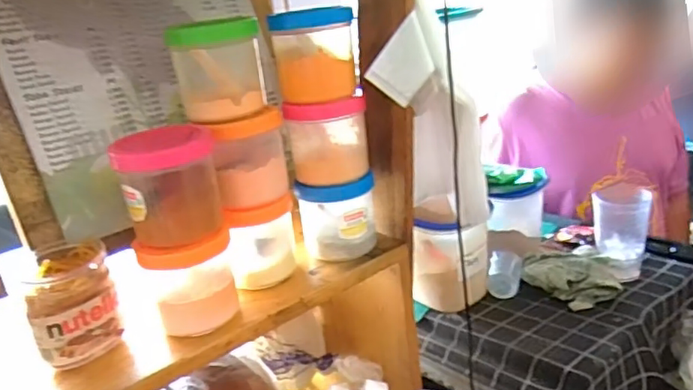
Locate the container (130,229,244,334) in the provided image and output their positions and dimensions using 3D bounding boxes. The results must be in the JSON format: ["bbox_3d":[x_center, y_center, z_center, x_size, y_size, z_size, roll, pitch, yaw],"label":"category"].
[{"bbox_3d":[-0.151,0.081,0.563,0.085,0.088,0.080,-15,22,-19],"label":"container"}]

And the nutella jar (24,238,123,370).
[{"bbox_3d":[-0.248,0.097,0.532,0.068,0.086,0.083,-15,22,-19],"label":"nutella jar"}]

